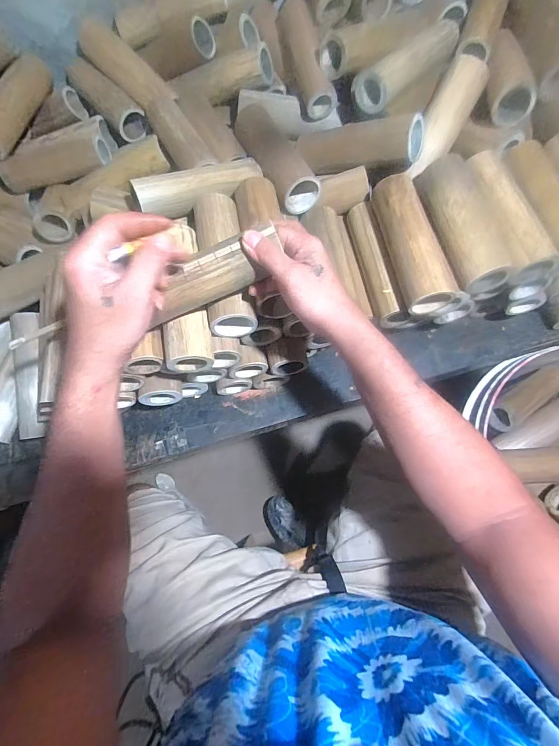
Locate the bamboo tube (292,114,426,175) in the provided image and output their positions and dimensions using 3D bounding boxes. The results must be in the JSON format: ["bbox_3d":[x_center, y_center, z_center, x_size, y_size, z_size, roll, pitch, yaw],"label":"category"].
[{"bbox_3d":[0.109,-0.328,0.521,0.175,0.054,0.050,13,68,32],"label":"bamboo tube"}]

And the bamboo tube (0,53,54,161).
[{"bbox_3d":[-0.438,-0.435,0.586,0.062,0.058,0.172,17,71,9],"label":"bamboo tube"}]

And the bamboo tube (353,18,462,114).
[{"bbox_3d":[0.183,-0.439,0.514,0.175,0.047,0.061,-43,73,-13],"label":"bamboo tube"}]

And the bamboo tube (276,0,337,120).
[{"bbox_3d":[0.042,-0.500,0.568,0.051,0.053,0.190,-14,79,-3],"label":"bamboo tube"}]

